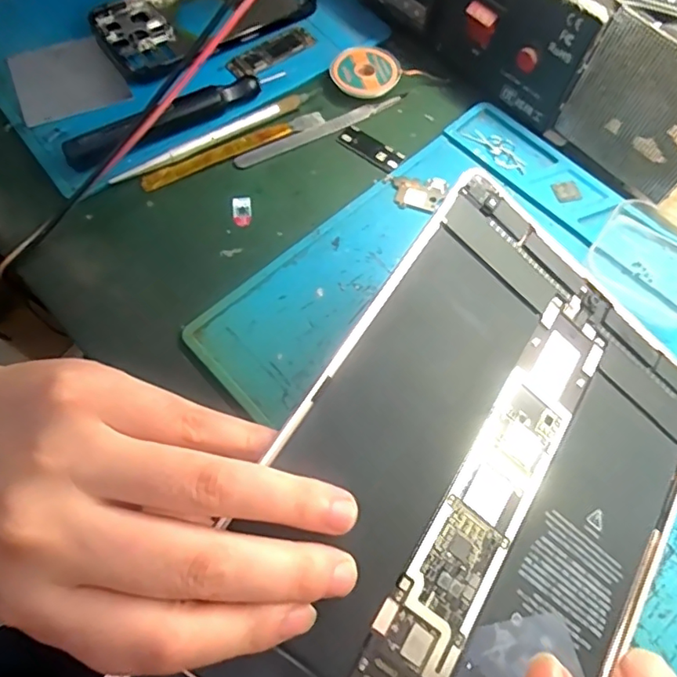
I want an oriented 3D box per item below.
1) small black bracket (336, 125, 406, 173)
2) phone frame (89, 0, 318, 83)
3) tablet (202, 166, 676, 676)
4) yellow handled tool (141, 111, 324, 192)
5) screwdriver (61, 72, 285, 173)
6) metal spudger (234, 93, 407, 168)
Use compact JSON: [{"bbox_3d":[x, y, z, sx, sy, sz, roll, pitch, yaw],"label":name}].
[{"bbox_3d":[0.021,-0.120,0.341,0.044,0.004,0.016,36,70,14],"label":"small black bracket"},{"bbox_3d":[-0.092,-0.228,0.377,0.146,0.012,0.069,-32,70,-14],"label":"phone frame"},{"bbox_3d":[0.056,0.071,0.213,0.169,0.006,0.245,41,68,-10],"label":"tablet"},{"bbox_3d":[-0.064,-0.117,0.334,0.119,0.004,0.010,-26,69,-12],"label":"yellow handled tool"},{"bbox_3d":[-0.097,-0.134,0.329,0.137,0.018,0.020,-26,69,-12],"label":"screwdriver"},{"bbox_3d":[-0.009,-0.134,0.345,0.120,0.004,0.011,-26,69,-12],"label":"metal spudger"}]

